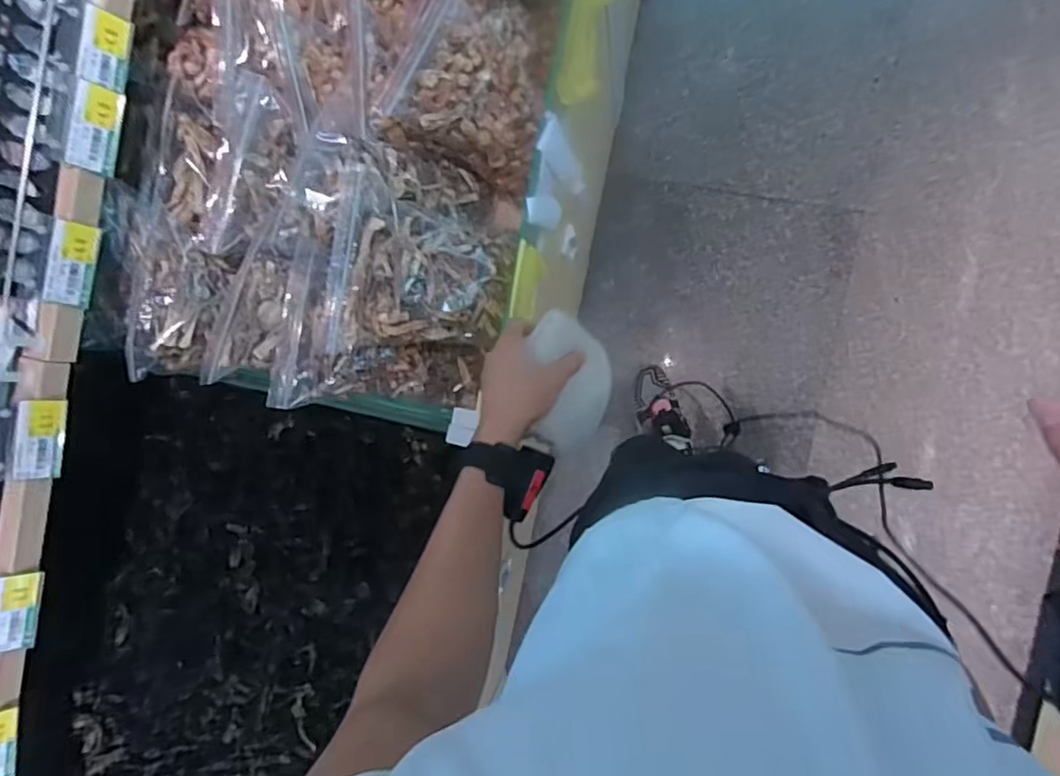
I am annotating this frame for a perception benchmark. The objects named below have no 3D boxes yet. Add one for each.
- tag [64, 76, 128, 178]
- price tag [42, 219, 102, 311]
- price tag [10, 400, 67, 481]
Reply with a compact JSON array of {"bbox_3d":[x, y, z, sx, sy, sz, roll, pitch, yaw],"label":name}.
[{"bbox_3d":[-0.421,-0.250,0.591,0.010,0.041,0.080,16,95,37],"label":"tag"},{"bbox_3d":[-0.448,-0.121,0.596,0.007,0.042,0.081,7,88,27],"label":"price tag"},{"bbox_3d":[-0.480,0.051,0.596,0.007,0.039,0.077,4,87,35],"label":"price tag"}]

